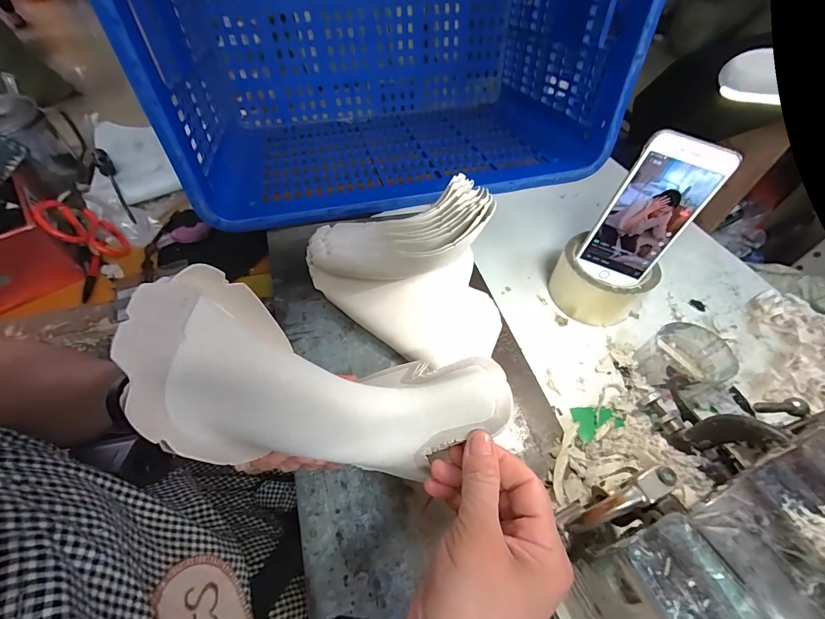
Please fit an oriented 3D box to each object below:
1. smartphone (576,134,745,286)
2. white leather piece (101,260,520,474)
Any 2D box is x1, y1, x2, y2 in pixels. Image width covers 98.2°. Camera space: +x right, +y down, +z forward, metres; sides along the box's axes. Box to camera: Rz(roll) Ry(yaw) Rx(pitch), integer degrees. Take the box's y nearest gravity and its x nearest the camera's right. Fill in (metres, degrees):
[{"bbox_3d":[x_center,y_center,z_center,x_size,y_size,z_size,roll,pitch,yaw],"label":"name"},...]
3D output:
[{"bbox_3d":[0.238,-0.092,0.365,0.075,0.154,0.005,21,43,6],"label":"smartphone"},{"bbox_3d":[-0.043,0.044,0.191,0.187,0.093,0.059,24,44,-37],"label":"white leather piece"}]

